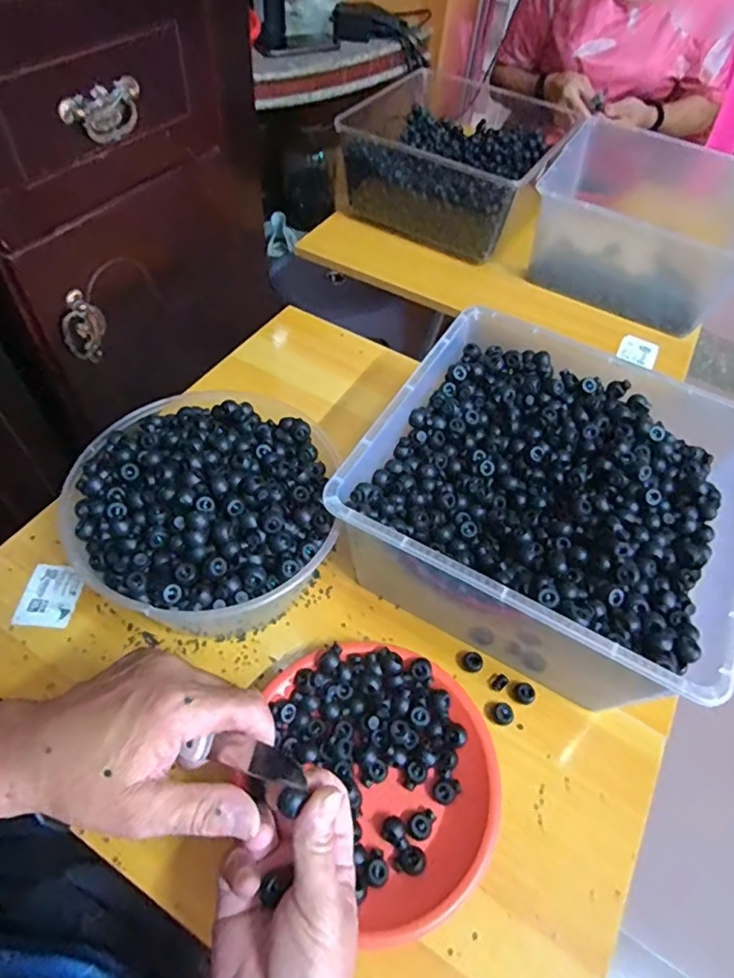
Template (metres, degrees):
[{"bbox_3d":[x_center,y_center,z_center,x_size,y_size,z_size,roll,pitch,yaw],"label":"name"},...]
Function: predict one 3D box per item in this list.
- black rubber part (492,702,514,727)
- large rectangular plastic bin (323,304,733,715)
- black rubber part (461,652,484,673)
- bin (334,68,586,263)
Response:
[{"bbox_3d":[0.115,0.191,0.472,0.016,0.010,0.018,-25,60,-21],"label":"black rubber part"},{"bbox_3d":[0.160,0.014,0.519,0.299,0.146,0.296,26,56,13],"label":"large rectangular plastic bin"},{"bbox_3d":[0.094,0.154,0.495,0.018,0.008,0.018,2,54,-3],"label":"black rubber part"},{"bbox_3d":[0.138,-0.522,0.905,0.302,0.140,0.255,24,56,12],"label":"bin"}]

